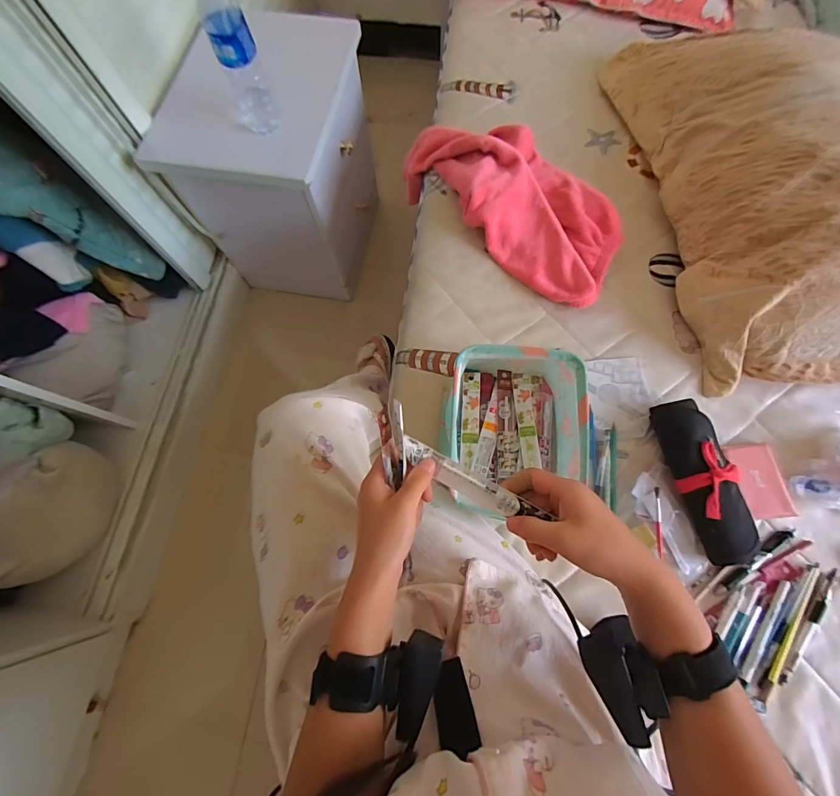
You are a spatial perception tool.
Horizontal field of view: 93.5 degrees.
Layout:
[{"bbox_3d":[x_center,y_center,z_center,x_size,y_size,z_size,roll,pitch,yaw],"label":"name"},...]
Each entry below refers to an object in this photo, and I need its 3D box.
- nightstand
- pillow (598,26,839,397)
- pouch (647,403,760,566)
[{"bbox_3d":[-0.327,-0.549,0.979,0.346,0.430,0.395,7,73,4],"label":"nightstand"},{"bbox_3d":[0.575,-0.353,0.620,0.378,0.155,0.735,-8,73,-1],"label":"pillow"},{"bbox_3d":[0.382,0.108,0.531,0.068,0.054,0.211,-10,73,-1],"label":"pouch"}]

